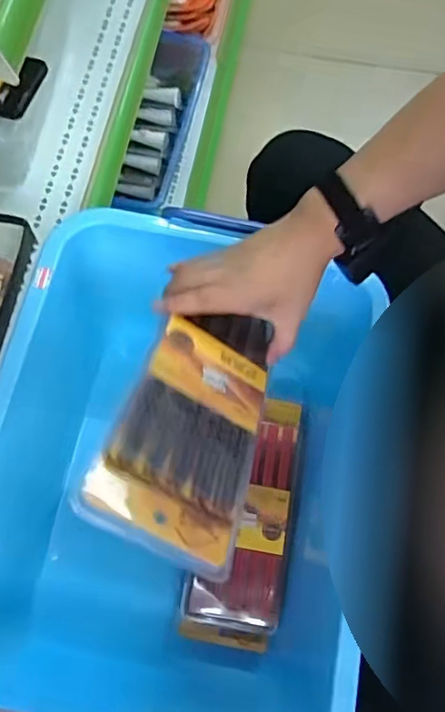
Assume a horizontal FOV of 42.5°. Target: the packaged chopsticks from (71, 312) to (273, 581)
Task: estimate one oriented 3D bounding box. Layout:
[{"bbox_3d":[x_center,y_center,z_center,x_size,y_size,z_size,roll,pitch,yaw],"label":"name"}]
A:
[{"bbox_3d":[-0.024,0.048,0.460,0.112,0.018,0.229,29,47,-14],"label":"packaged chopsticks"}]

